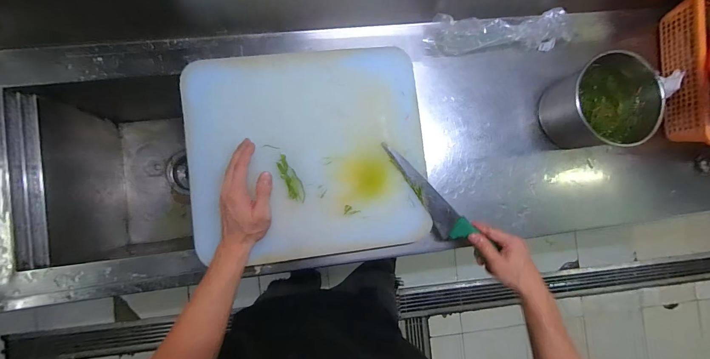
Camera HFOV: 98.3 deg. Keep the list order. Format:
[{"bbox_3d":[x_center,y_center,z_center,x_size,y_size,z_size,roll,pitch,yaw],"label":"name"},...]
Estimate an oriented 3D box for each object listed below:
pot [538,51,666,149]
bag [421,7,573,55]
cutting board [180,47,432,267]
[{"bbox_3d":[0.426,-0.127,0.553,0.164,0.118,0.150,0,87,-4],"label":"pot"},{"bbox_3d":[0.271,-0.272,0.573,0.277,0.047,0.060,-4,87,-5],"label":"bag"},{"bbox_3d":[-0.074,-0.045,0.513,0.383,0.031,0.342,-6,87,-5],"label":"cutting board"}]

